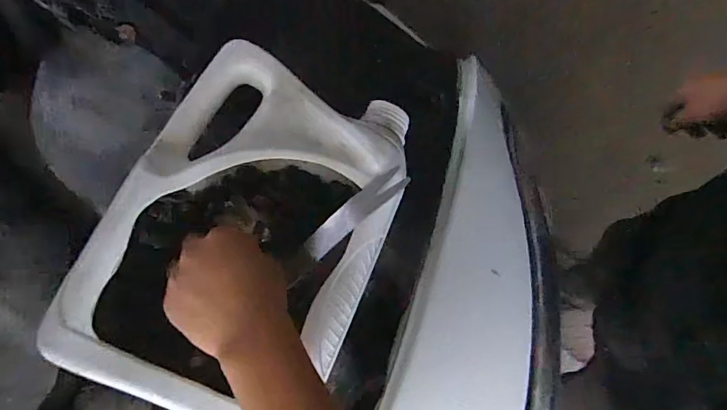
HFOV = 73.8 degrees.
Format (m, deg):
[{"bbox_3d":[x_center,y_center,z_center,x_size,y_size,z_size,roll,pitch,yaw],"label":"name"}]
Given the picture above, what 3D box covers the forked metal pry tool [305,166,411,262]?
[{"bbox_3d":[-0.007,0.006,0.386,0.096,0.007,0.020,-40,79,4],"label":"forked metal pry tool"}]

